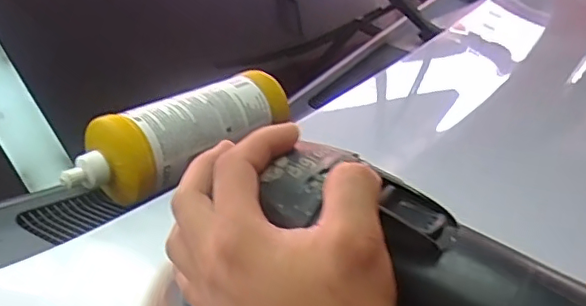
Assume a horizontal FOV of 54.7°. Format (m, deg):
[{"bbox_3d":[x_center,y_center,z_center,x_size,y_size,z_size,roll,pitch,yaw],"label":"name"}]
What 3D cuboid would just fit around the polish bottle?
[{"bbox_3d":[-0.100,-0.023,0.551,0.064,0.064,0.234,18,31,40],"label":"polish bottle"}]

